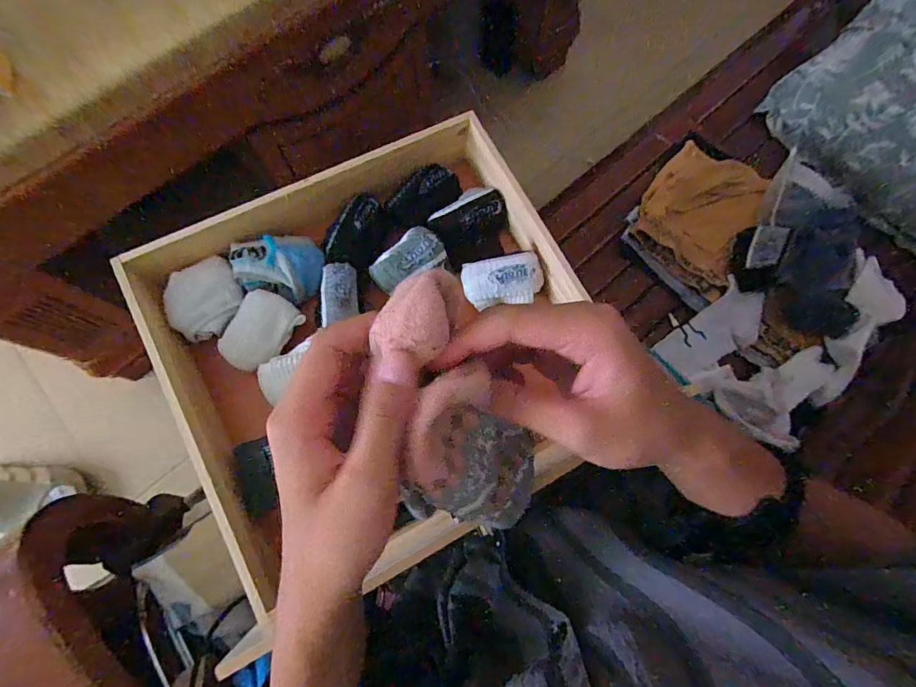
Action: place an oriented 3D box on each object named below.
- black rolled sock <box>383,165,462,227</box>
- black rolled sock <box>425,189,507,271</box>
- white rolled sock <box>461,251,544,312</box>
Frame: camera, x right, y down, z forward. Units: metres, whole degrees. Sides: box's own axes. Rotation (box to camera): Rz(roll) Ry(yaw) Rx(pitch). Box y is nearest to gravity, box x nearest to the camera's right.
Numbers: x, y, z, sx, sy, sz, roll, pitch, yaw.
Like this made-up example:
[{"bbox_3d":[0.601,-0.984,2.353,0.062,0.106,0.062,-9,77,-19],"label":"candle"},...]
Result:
[{"bbox_3d":[-0.039,-0.174,0.512,0.089,0.033,0.042,-39,77,-11],"label":"black rolled sock"},{"bbox_3d":[0.018,-0.140,0.509,0.087,0.036,0.077,-27,75,-8],"label":"black rolled sock"},{"bbox_3d":[0.052,-0.073,0.486,0.090,0.033,0.052,-9,74,-3],"label":"white rolled sock"}]

